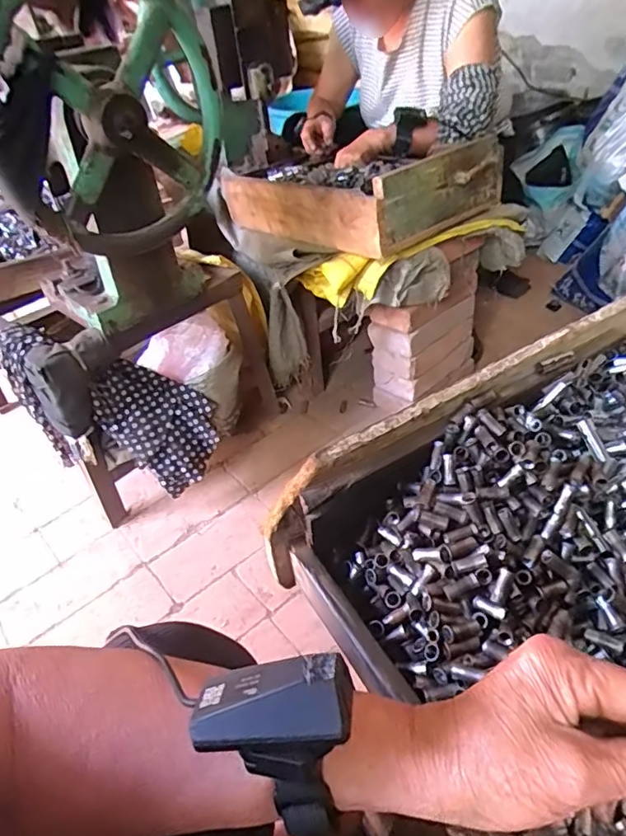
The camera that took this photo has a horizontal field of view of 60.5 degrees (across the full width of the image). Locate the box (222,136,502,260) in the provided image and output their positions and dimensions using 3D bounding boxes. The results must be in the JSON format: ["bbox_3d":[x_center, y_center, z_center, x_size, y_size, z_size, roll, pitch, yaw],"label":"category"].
[{"bbox_3d":[0.084,-0.472,1.074,0.359,0.132,0.442,-31,46,-25],"label":"box"}]

